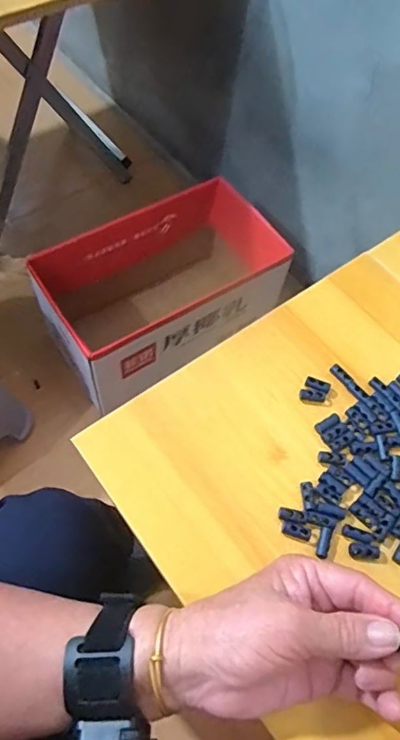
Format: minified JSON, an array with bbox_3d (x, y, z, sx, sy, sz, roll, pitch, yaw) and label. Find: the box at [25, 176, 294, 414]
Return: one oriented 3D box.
[{"bbox_3d":[-0.060,-0.129,0.905,0.393,0.224,0.217,-29,68,-18],"label":"box"}]

